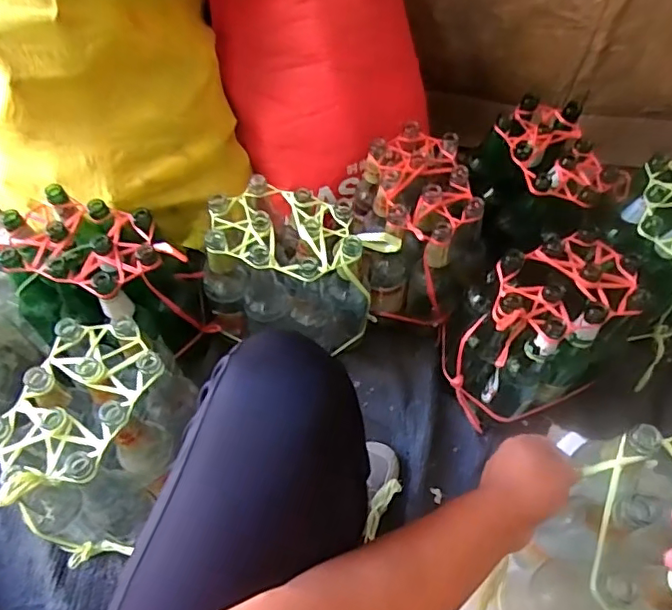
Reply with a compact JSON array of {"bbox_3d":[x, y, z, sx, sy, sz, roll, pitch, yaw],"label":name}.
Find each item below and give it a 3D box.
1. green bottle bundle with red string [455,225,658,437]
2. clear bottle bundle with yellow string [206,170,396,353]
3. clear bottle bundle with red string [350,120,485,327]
[{"bbox_3d":[0.300,0.034,0.856,0.254,0.216,0.190,-26,65,-17],"label":"green bottle bundle with red string"},{"bbox_3d":[-0.062,-0.045,0.871,0.252,0.204,0.179,25,62,11],"label":"clear bottle bundle with yellow string"},{"bbox_3d":[0.128,-0.119,0.935,0.192,0.219,0.249,-3,61,-4],"label":"clear bottle bundle with red string"}]

